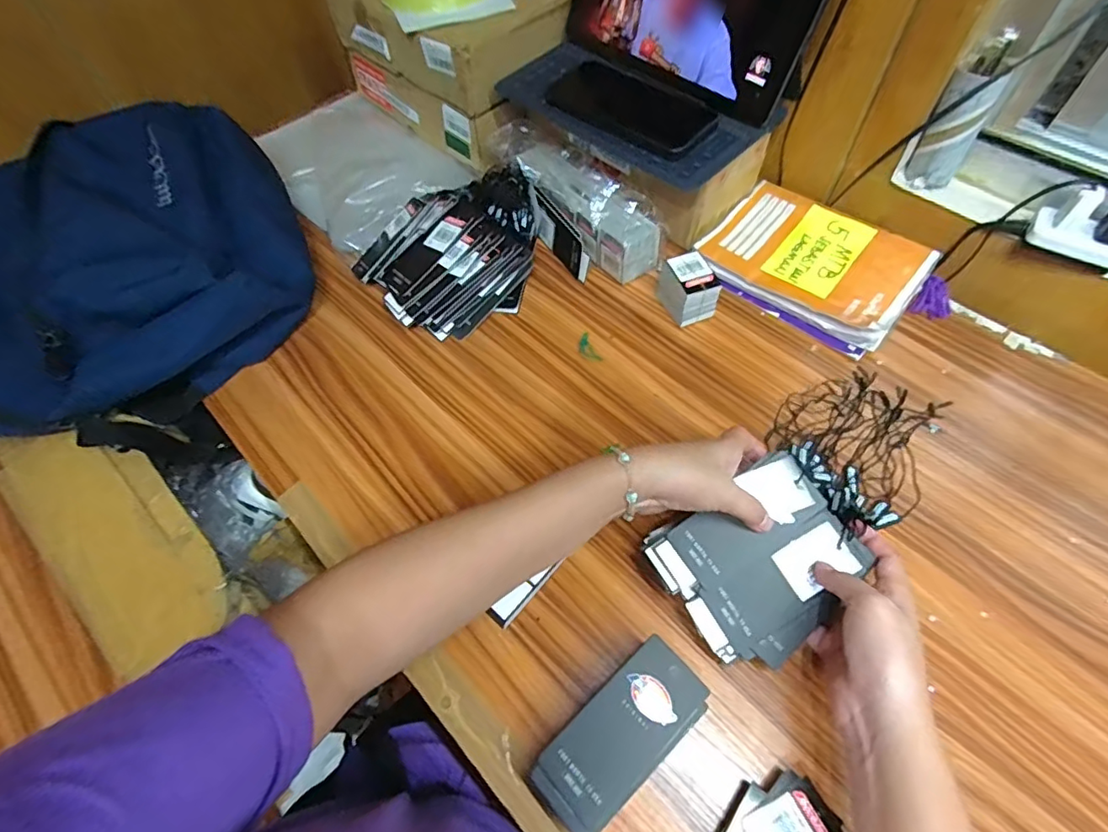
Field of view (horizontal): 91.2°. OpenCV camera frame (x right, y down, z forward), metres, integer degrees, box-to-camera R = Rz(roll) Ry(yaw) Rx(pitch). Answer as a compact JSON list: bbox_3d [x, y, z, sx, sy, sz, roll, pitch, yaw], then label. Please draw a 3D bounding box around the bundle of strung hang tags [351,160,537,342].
[{"bbox_3d":[-0.102,-0.182,0.587,0.200,0.056,0.171,-35,63,-16],"label":"bundle of strung hang tags"}]

